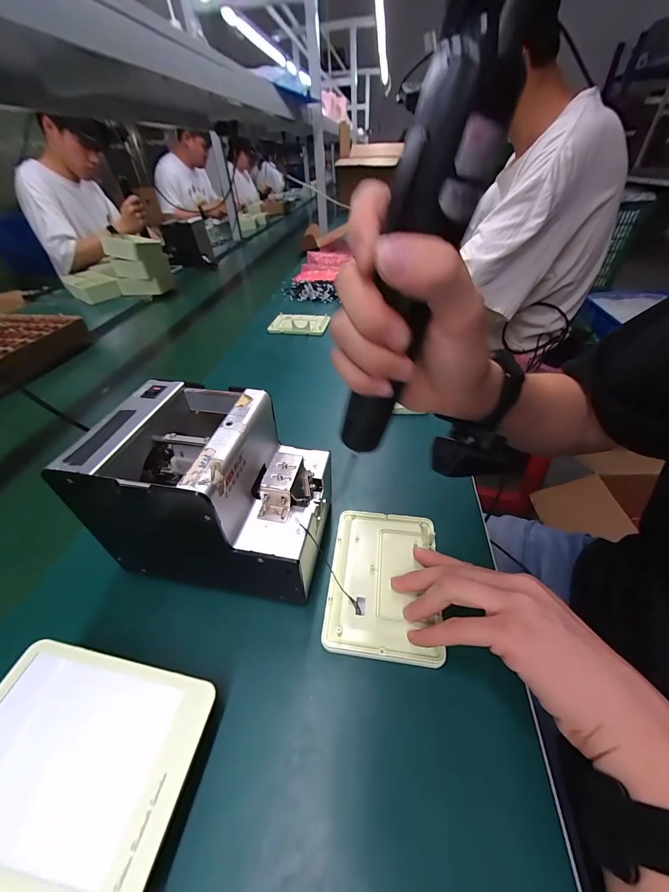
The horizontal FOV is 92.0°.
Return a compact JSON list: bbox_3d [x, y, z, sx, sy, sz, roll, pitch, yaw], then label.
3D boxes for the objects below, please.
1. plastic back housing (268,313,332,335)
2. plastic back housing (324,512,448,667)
[{"bbox_3d":[-0.080,-0.291,0.774,0.133,0.024,0.088,7,43,12],"label":"plastic back housing"},{"bbox_3d":[0.045,0.119,0.302,0.096,0.015,0.134,3,42,8],"label":"plastic back housing"}]

